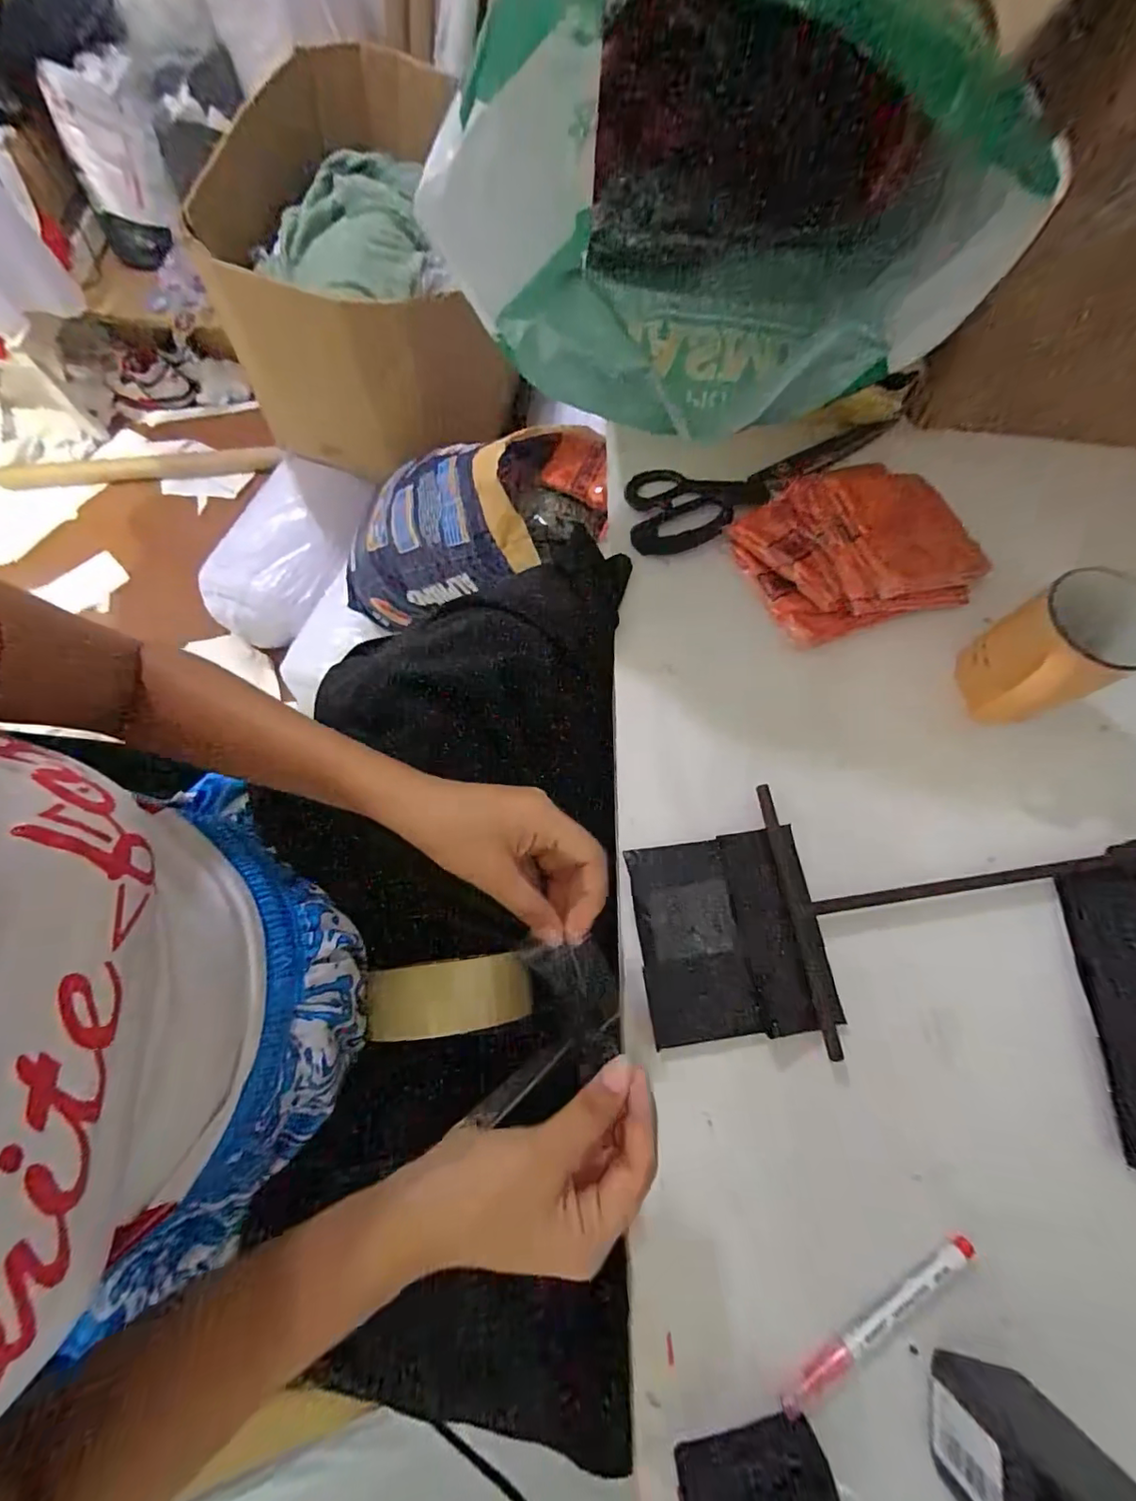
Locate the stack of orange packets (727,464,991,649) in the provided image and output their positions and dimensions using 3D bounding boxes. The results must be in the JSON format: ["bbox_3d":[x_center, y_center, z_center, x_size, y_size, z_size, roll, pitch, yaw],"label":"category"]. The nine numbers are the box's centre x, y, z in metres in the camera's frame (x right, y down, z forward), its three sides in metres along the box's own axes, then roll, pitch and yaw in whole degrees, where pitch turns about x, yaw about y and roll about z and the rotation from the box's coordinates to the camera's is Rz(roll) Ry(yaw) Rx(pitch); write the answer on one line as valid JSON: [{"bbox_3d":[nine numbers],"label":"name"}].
[{"bbox_3d":[0.247,-0.179,0.459,0.192,0.036,0.145,-17,73,-6],"label":"stack of orange packets"}]

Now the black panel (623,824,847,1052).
[{"bbox_3d":[0.111,0.125,0.371,0.123,0.016,0.129,-8,73,-3],"label":"black panel"}]

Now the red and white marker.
[{"bbox_3d":[0.180,0.328,0.310,0.139,0.008,0.015,-29,75,-9],"label":"red and white marker"}]

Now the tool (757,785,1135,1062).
[{"bbox_3d":[0.299,0.096,0.383,0.299,0.016,0.174,-7,73,-3],"label":"tool"}]

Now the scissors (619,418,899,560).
[{"bbox_3d":[0.169,-0.234,0.486,0.230,0.020,0.089,-10,70,7],"label":"scissors"}]

